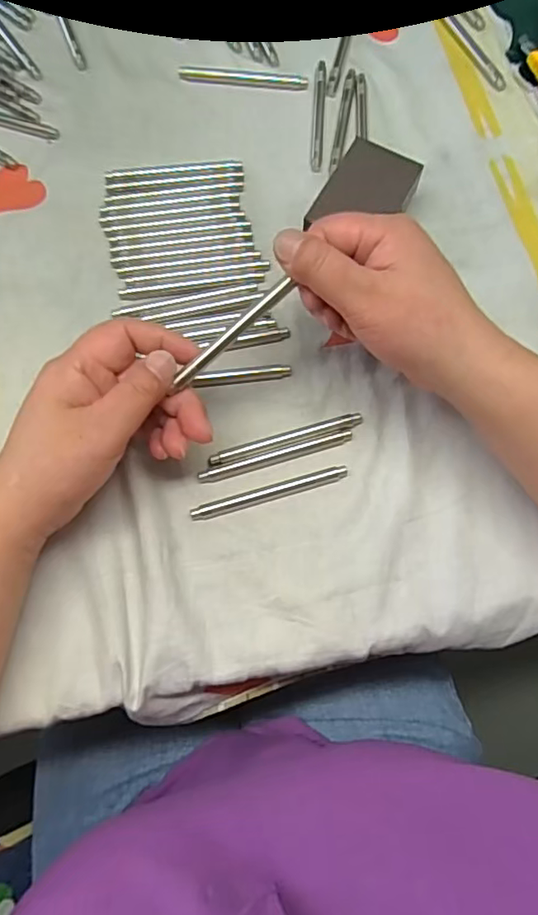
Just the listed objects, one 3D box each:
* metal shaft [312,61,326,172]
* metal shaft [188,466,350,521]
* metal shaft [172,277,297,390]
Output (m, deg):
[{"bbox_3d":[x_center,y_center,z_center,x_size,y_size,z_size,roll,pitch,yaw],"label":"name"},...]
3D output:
[{"bbox_3d":[0.035,-0.243,0.408,0.008,0.004,0.093,4,74,0],"label":"metal shaft"},{"bbox_3d":[0.000,0.020,0.338,0.092,0.006,0.011,-16,75,-6],"label":"metal shaft"},{"bbox_3d":[-0.018,-0.063,0.291,0.077,0.006,0.006,-42,78,8],"label":"metal shaft"}]

